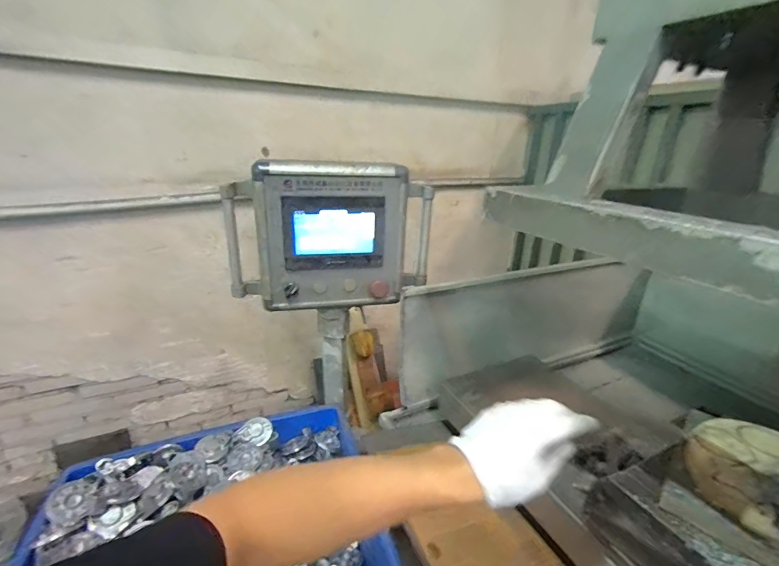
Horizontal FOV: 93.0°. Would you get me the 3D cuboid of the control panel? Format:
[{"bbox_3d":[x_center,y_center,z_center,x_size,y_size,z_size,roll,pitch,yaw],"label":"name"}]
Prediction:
[{"bbox_3d":[-0.109,-0.084,0.739,0.401,0.283,0.061,-2,21,-10],"label":"control panel"}]

